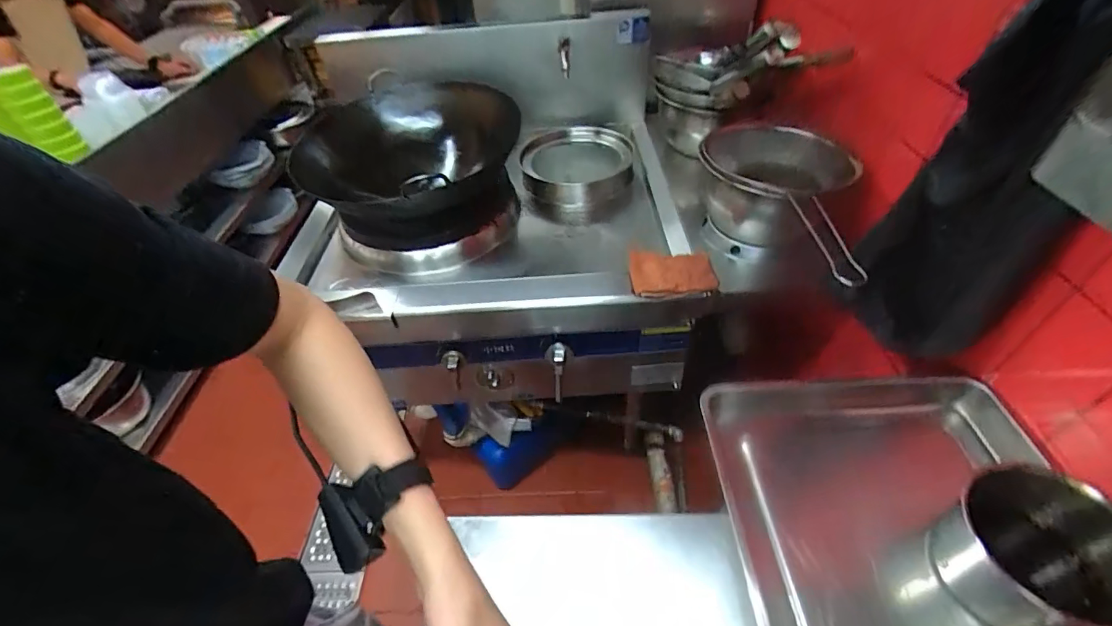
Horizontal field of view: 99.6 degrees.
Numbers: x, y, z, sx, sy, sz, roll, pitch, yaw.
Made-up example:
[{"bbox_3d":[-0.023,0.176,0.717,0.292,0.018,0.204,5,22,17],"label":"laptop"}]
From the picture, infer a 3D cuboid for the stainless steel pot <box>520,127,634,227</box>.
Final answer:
[{"bbox_3d":[0.061,-0.386,1.296,0.290,0.113,0.309,-1,45,4],"label":"stainless steel pot"}]

